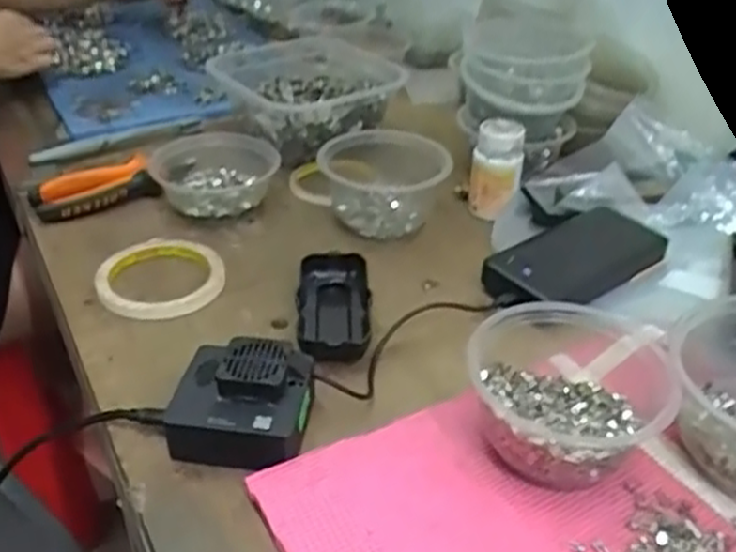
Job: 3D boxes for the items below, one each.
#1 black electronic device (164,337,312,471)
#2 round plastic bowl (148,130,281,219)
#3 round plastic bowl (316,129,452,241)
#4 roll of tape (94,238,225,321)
[{"bbox_3d":[-0.079,0.077,0.467,0.082,0.045,0.074,3,36,6],"label":"black electronic device"},{"bbox_3d":[-0.142,-0.094,0.710,0.112,0.048,0.097,-6,36,-7],"label":"round plastic bowl"},{"bbox_3d":[0.018,-0.094,0.693,0.120,0.053,0.123,-1,36,0],"label":"round plastic bowl"},{"bbox_3d":[-0.165,0.000,0.604,0.097,0.019,0.095,-1,36,0],"label":"roll of tape"}]

